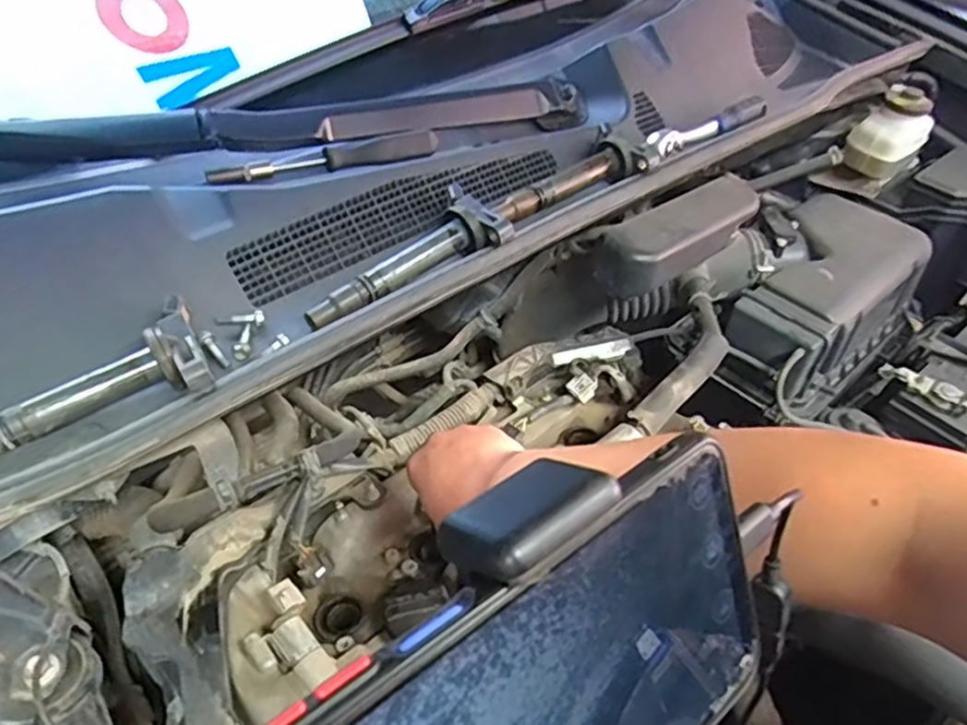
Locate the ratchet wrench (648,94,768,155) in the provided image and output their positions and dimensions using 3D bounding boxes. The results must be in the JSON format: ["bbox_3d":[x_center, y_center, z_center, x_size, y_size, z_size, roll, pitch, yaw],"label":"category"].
[{"bbox_3d":[0.233,-0.243,0.699,0.175,0.019,0.026,-27,53,-27],"label":"ratchet wrench"}]

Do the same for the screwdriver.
[{"bbox_3d":[-0.127,-0.167,0.564,0.187,0.019,0.022,-19,50,-21],"label":"screwdriver"}]

